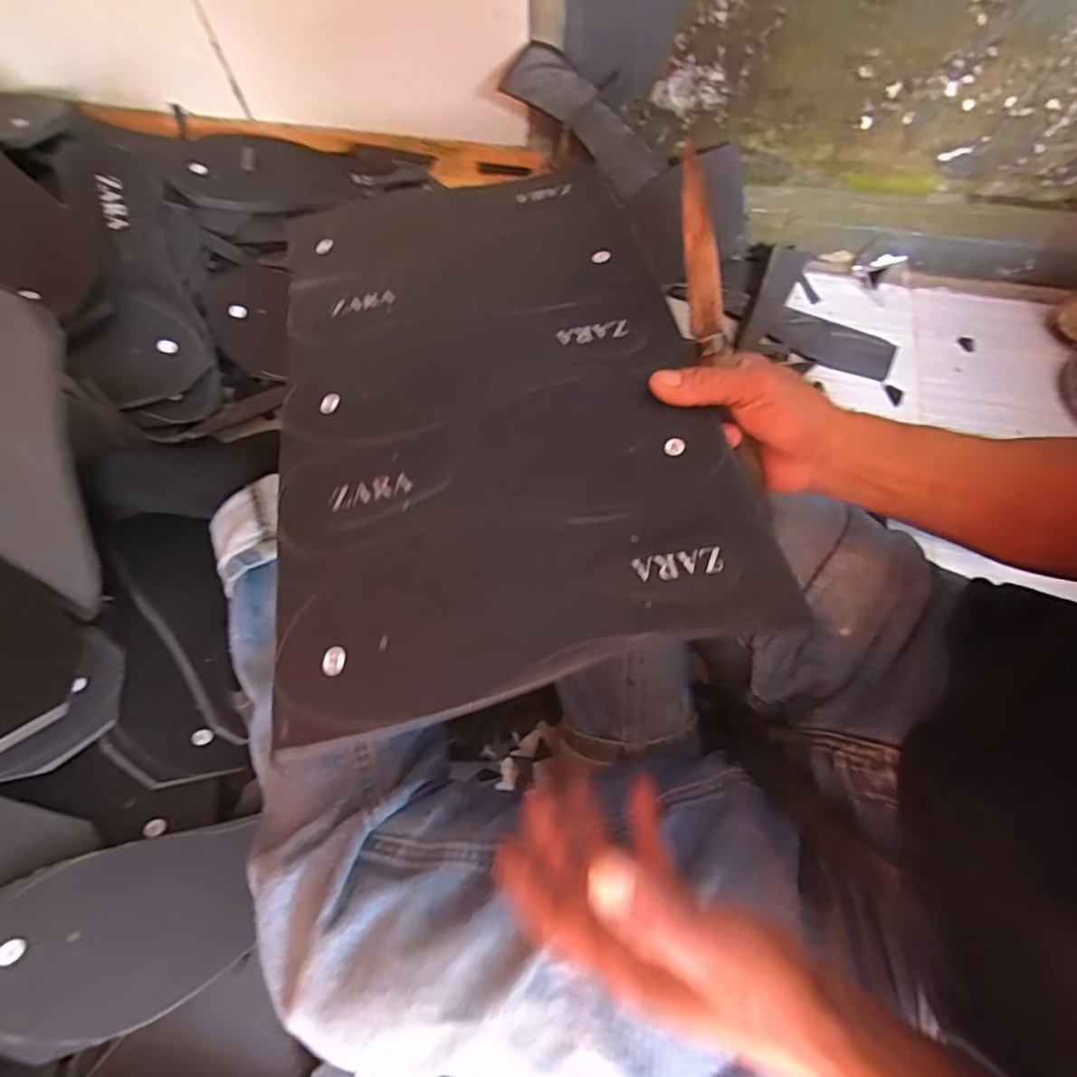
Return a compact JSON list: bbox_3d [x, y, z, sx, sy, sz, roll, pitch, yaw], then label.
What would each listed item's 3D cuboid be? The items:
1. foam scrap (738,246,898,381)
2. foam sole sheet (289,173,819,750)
[{"bbox_3d":[0.312,-0.252,0.625,0.156,0.033,0.129,12,73,2],"label":"foam scrap"},{"bbox_3d":[-0.034,-0.103,0.363,0.253,0.012,0.398,-12,61,-3],"label":"foam sole sheet"}]

